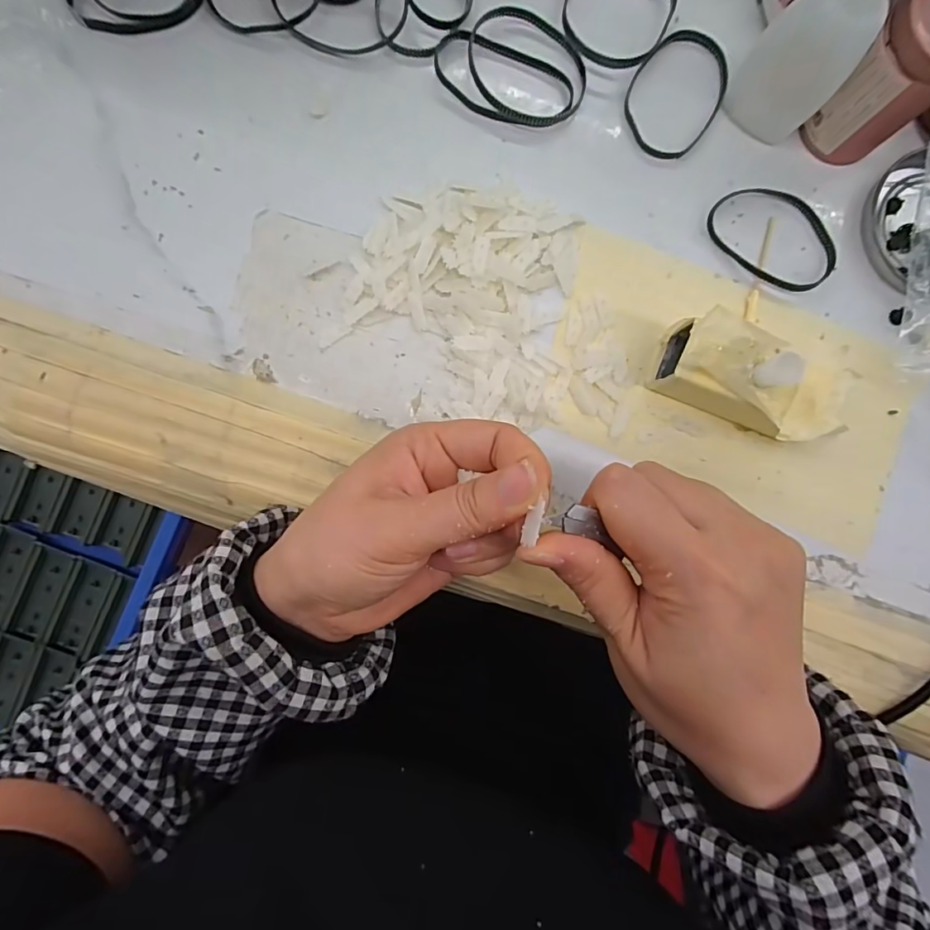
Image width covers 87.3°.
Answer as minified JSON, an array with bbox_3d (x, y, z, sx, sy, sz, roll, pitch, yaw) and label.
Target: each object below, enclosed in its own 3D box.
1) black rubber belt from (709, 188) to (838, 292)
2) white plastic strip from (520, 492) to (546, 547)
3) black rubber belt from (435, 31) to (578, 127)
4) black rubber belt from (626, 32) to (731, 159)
[{"bbox_3d":[0.166,-0.122,0.258,0.072,0.007,0.048,38,88,-2],"label":"black rubber belt"},{"bbox_3d":[0.023,0.019,0.163,0.005,0.004,0.017,16,95,-2],"label":"white plastic strip"},{"bbox_3d":[0.020,-0.199,0.252,0.073,0.006,0.038,17,89,-2],"label":"black rubber belt"},{"bbox_3d":[0.112,-0.196,0.257,0.049,0.005,0.067,36,88,-2],"label":"black rubber belt"}]

